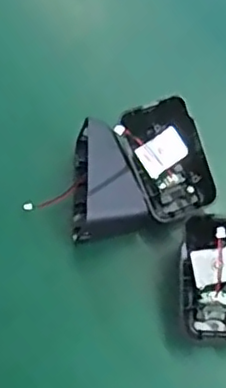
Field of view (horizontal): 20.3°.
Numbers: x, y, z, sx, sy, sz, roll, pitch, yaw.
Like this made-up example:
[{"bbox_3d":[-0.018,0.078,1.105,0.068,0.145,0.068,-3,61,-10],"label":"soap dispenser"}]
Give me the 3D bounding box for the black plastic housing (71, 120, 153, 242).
[{"bbox_3d":[-0.002,-0.006,0.370,0.044,0.048,0.068,0,67,-3],"label":"black plastic housing"}]

